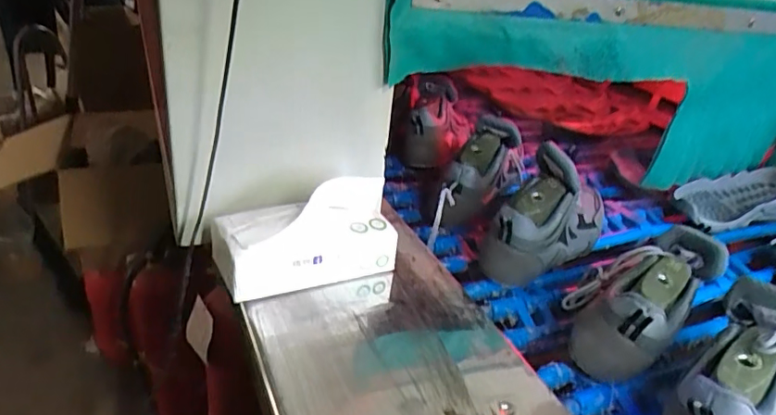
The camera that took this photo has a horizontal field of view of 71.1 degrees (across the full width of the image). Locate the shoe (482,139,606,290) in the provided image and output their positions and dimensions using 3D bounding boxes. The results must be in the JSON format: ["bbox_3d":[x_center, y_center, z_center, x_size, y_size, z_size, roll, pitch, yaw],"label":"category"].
[{"bbox_3d":[0.218,0.005,0.697,0.091,0.144,0.251,25,33,30],"label":"shoe"}]

